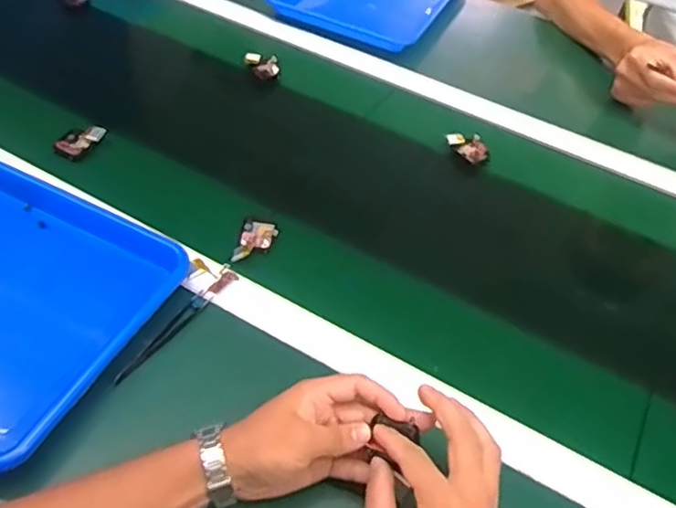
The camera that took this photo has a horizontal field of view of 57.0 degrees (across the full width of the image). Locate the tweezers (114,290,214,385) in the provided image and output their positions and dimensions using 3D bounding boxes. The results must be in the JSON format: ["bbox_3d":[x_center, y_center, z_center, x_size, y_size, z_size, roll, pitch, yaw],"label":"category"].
[{"bbox_3d":[-0.157,0.075,0.570,0.015,0.012,0.120,26,51,16],"label":"tweezers"}]

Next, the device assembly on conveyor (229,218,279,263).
[{"bbox_3d":[-0.087,-0.012,0.650,0.034,0.011,0.059,16,49,8],"label":"device assembly on conveyor"}]

